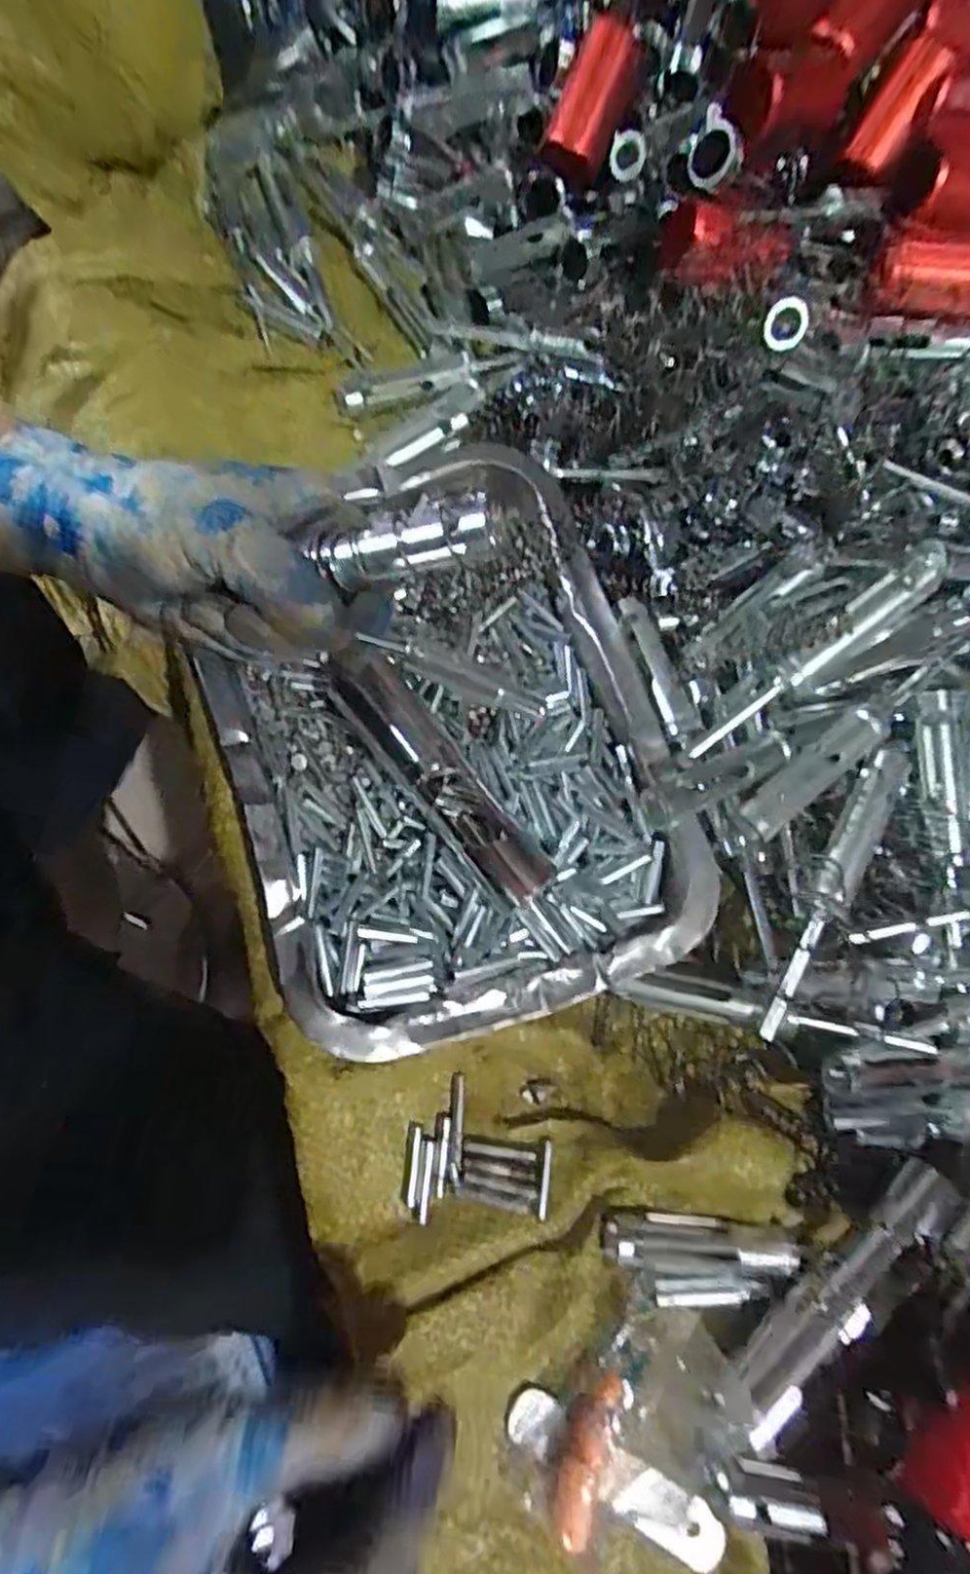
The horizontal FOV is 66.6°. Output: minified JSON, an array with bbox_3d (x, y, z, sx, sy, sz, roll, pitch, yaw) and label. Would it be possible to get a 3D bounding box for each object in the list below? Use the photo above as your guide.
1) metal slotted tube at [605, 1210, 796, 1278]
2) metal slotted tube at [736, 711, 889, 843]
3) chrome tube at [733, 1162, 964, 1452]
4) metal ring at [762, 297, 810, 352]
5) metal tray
[{"bbox_3d":[0.085,0.179,0.286,0.079,0.017,0.020,10,71,-7],"label":"metal slotted tube"},{"bbox_3d":[0.139,-0.007,0.317,0.077,0.017,0.023,-36,82,-19],"label":"metal slotted tube"},{"bbox_3d":[0.135,0.191,0.282,0.115,0.020,0.019,-37,82,-19],"label":"chrome tube"},{"bbox_3d":[0.126,-0.194,0.310,0.018,0.020,0.007,15,51,19],"label":"metal ring"},{"bbox_3d":[-0.018,-0.028,0.320,0.180,0.034,0.250,-17,76,-15],"label":"metal tray"}]

